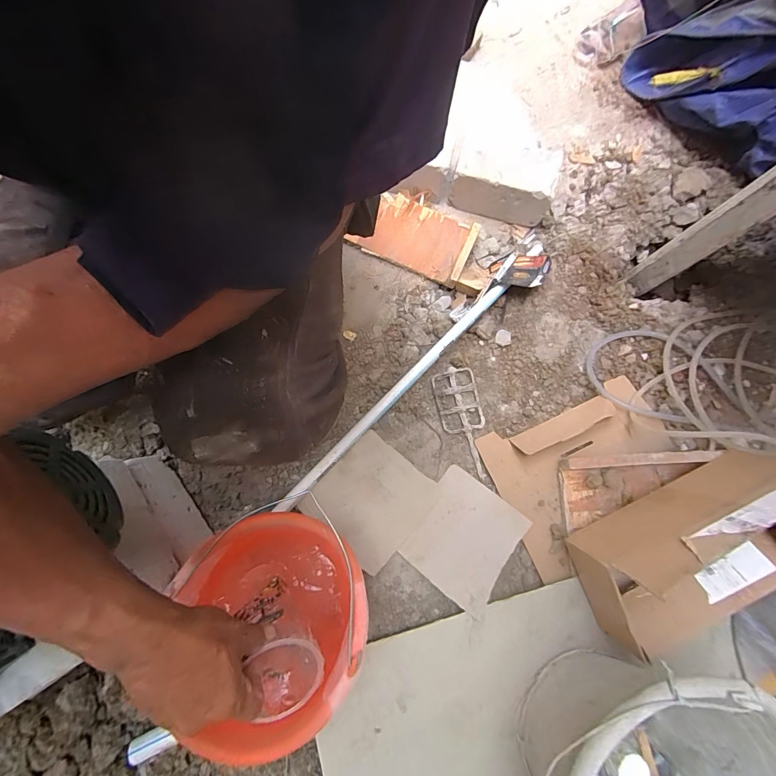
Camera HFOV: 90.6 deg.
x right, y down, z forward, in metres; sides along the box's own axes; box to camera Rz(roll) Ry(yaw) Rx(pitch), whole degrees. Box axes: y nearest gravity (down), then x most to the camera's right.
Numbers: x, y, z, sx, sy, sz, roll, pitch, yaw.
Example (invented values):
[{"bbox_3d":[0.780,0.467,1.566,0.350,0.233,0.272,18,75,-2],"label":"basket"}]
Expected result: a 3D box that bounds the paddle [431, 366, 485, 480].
[{"bbox_3d":[0.130,0.058,0.679,0.076,0.014,0.201,-8,71,-2],"label":"paddle"}]

